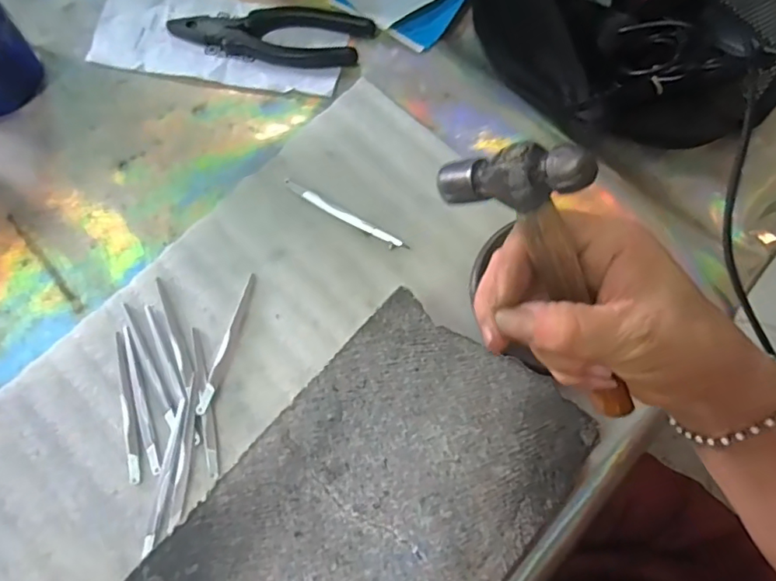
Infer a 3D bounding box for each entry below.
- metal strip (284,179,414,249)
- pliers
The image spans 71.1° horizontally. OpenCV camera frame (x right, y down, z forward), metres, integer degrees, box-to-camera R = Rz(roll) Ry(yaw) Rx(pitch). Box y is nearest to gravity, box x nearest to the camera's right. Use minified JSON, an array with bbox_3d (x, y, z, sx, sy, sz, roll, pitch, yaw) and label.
[{"bbox_3d":[-0.033,-0.056,0.403,0.104,0.004,0.009,30,77,8],"label":"metal strip"},{"bbox_3d":[-0.095,-0.212,0.443,0.160,0.011,0.050,10,75,3],"label":"pliers"}]

